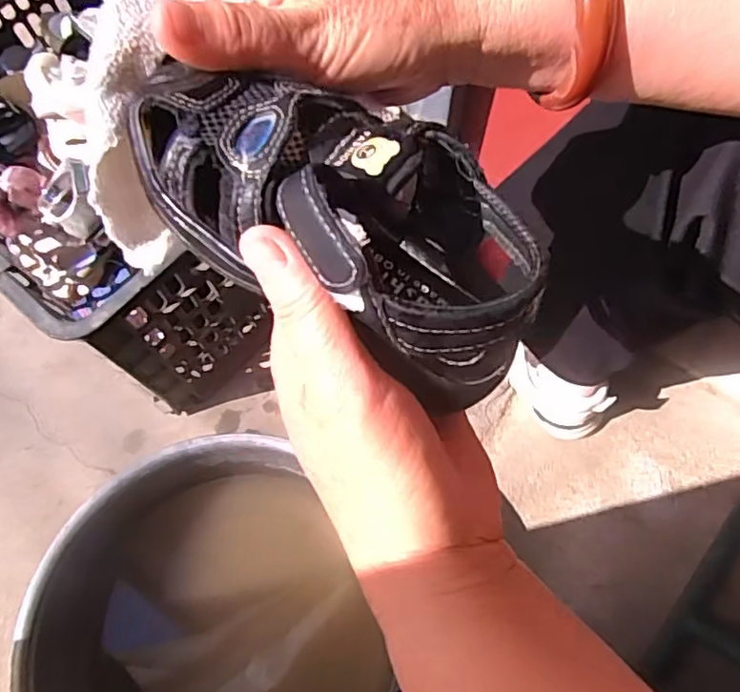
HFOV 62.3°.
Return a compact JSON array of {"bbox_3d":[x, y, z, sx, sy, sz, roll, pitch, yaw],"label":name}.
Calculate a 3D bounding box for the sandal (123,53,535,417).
[{"bbox_3d":[-0.012,-0.046,0.192,0.143,0.063,0.070,35,74,13],"label":"sandal"}]

